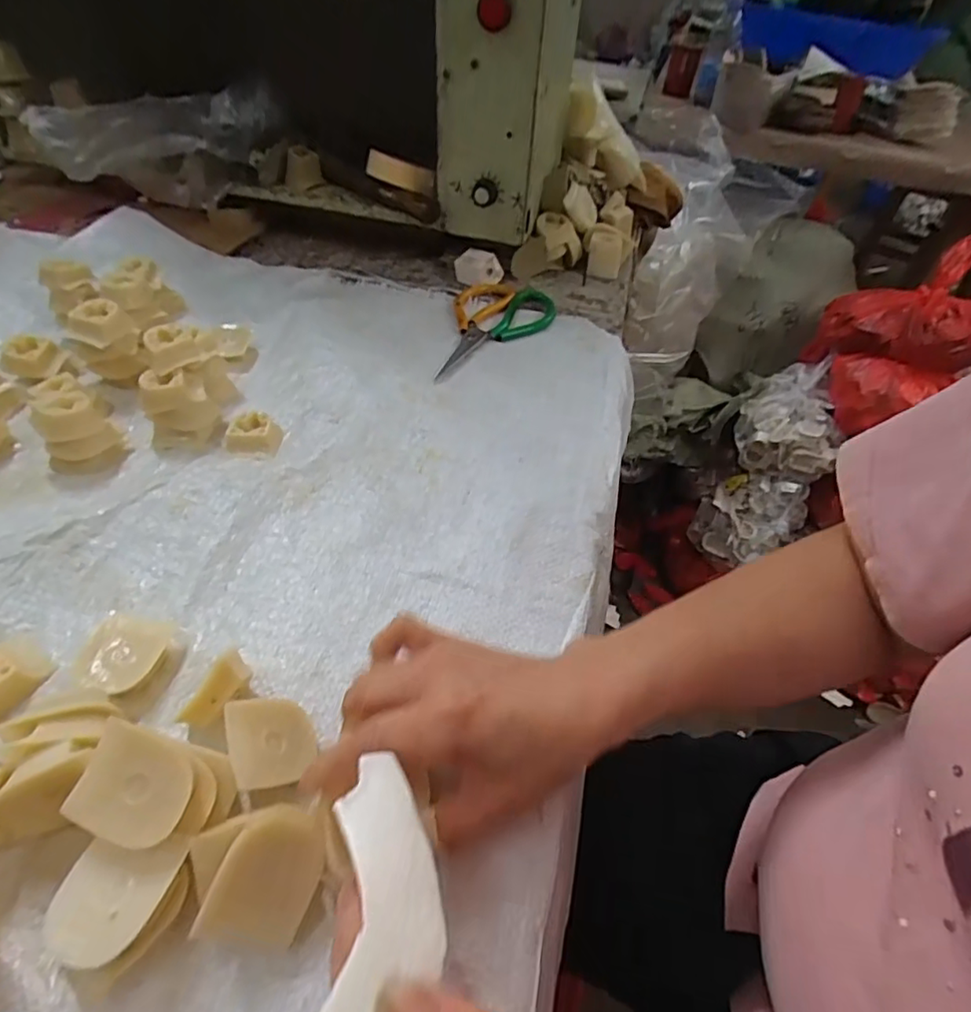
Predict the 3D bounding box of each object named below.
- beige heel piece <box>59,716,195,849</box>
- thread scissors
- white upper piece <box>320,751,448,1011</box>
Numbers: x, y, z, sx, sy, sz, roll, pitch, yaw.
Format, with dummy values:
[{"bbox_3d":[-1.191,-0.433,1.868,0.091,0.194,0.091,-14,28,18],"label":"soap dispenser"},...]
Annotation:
[{"bbox_3d":[-0.139,0.111,0.236,0.043,0.004,0.038,20,65,2],"label":"beige heel piece"},{"bbox_3d":[0.008,-0.173,0.582,0.099,0.016,0.177,13,46,7],"label":"thread scissors"},{"bbox_3d":[-0.031,0.126,0.173,0.037,0.017,0.109,6,28,0],"label":"white upper piece"}]

